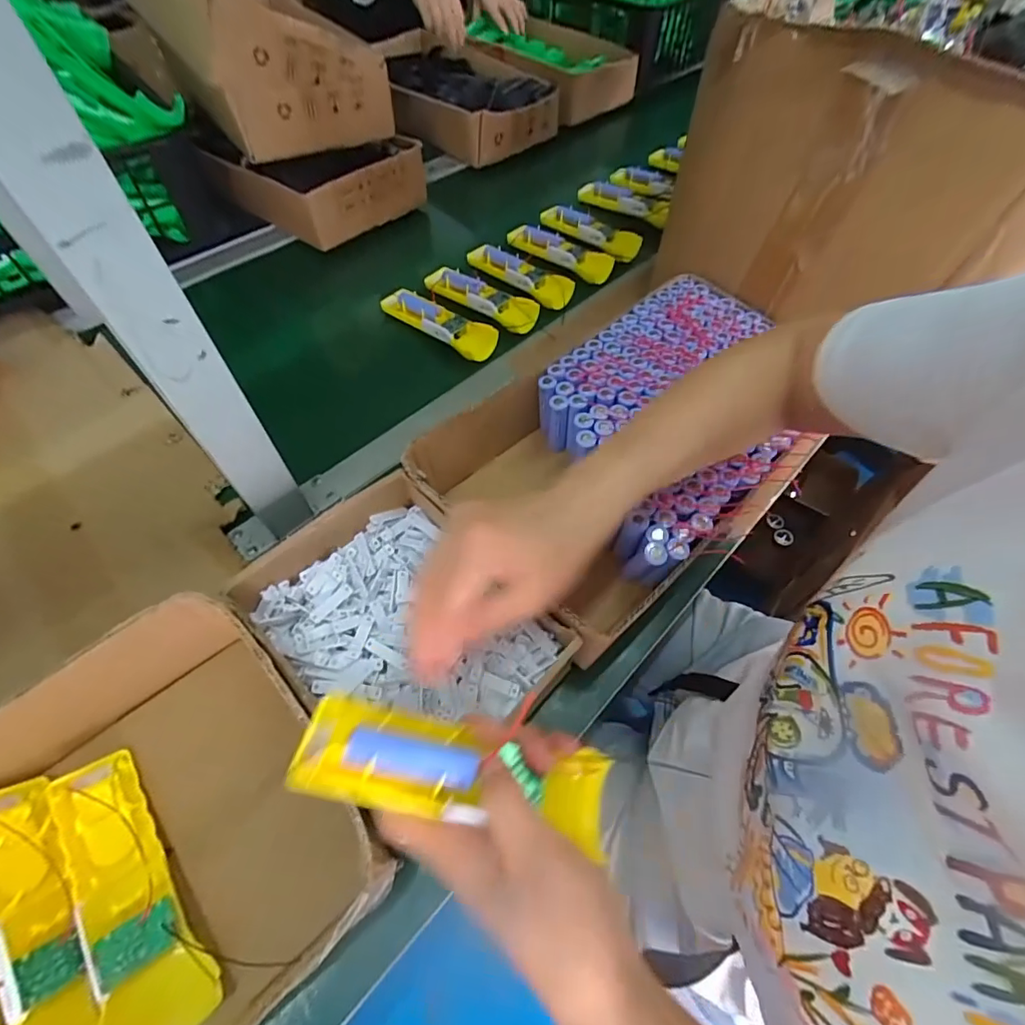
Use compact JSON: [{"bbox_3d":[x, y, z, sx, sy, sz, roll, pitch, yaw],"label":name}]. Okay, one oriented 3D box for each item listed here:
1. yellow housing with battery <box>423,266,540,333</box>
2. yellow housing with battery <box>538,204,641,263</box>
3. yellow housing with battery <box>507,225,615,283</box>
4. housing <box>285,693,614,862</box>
[{"bbox_3d":[-0.043,-0.280,0.627,0.165,0.022,0.041,30,62,16],"label":"yellow housing with battery"},{"bbox_3d":[0.113,-0.416,0.716,0.160,0.027,0.047,34,64,18],"label":"yellow housing with battery"},{"bbox_3d":[0.069,-0.374,0.695,0.161,0.034,0.050,35,64,18],"label":"yellow housing with battery"},{"bbox_3d":[-0.027,0.132,0.253,0.159,0.022,0.046,14,59,-5],"label":"housing"}]

